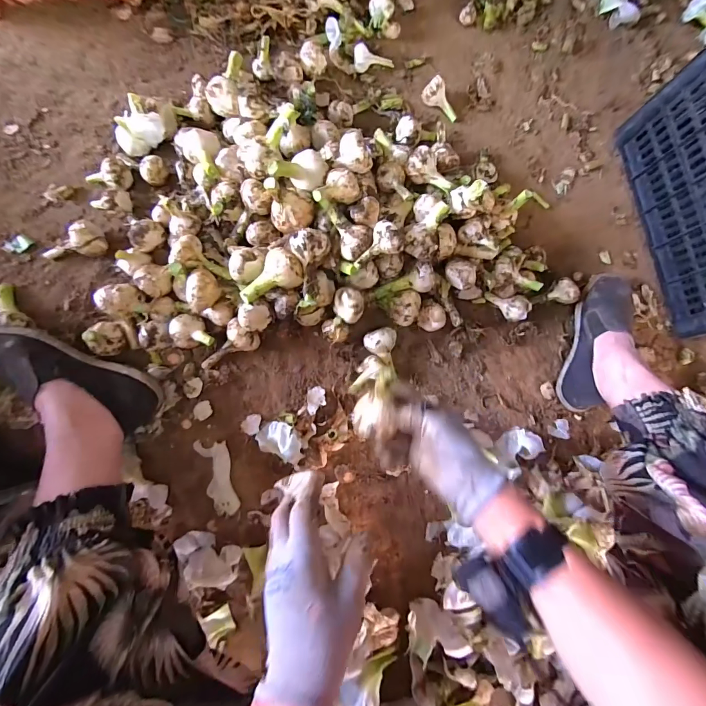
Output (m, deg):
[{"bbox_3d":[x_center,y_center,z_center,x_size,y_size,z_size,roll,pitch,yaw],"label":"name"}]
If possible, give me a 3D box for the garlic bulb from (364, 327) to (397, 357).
[{"bbox_3d":[0.046,-0.017,0.621,0.055,0.050,0.042,-17,84,-7],"label":"garlic bulb"}]

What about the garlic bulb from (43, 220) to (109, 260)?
[{"bbox_3d":[-0.445,-0.166,0.591,0.095,0.049,0.051,-32,88,-9],"label":"garlic bulb"}]

